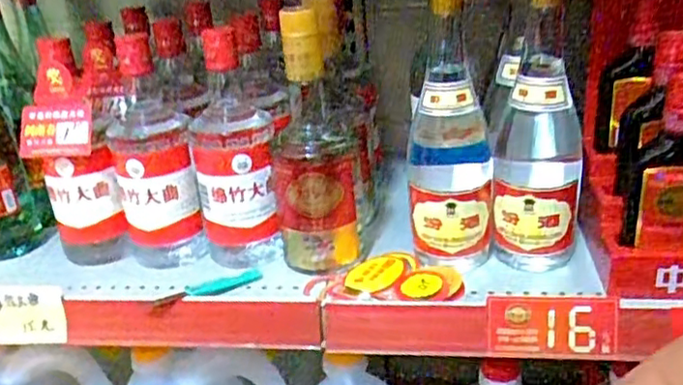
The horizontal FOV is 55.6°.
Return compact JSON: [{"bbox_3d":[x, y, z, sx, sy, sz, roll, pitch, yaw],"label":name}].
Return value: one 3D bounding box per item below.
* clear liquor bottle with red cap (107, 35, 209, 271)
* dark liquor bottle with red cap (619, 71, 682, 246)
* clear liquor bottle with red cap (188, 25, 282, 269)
[{"bbox_3d":[-0.180,-0.033,0.616,0.075,0.204,0.087,-14,26,-20],"label":"clear liquor bottle with red cap"},{"bbox_3d":[0.255,-0.023,0.501,0.059,0.130,0.042,0,25,12],"label":"dark liquor bottle with red cap"},{"bbox_3d":[-0.101,-0.038,0.604,0.077,0.206,0.080,-10,25,-11],"label":"clear liquor bottle with red cap"}]

